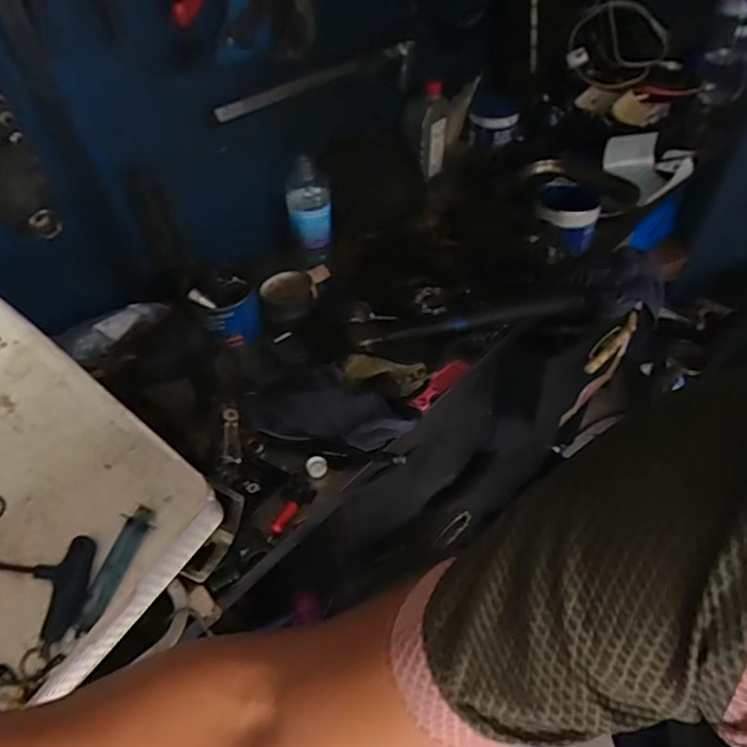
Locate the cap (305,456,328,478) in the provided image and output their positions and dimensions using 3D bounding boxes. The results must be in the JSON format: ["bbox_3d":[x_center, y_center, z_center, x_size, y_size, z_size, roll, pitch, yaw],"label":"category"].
[{"bbox_3d":[-0.069,0.114,0.690,0.027,0.006,0.027,4,75,-13],"label":"cap"}]

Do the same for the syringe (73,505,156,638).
[{"bbox_3d":[-0.232,0.175,0.511,0.026,0.017,0.112,16,67,18],"label":"syringe"}]

